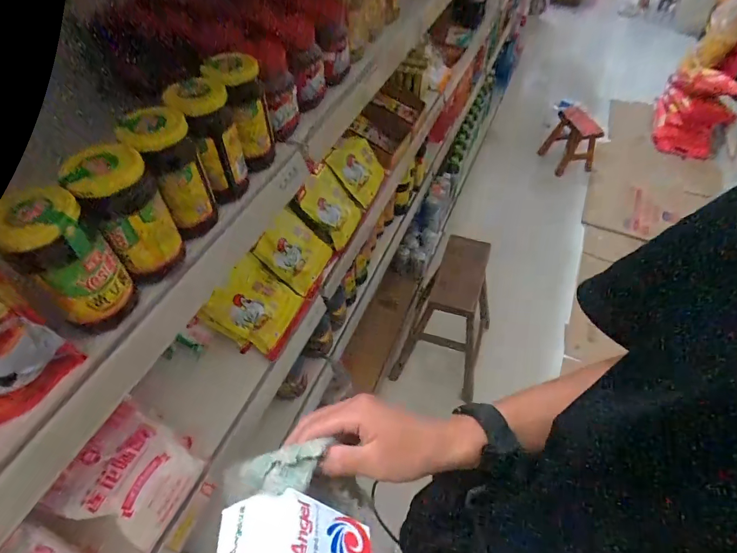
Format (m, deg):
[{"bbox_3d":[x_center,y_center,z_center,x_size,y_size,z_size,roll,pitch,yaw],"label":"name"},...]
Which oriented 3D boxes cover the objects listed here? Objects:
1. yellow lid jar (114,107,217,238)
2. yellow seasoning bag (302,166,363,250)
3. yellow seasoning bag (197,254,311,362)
[{"bbox_3d":[-0.198,-0.103,0.430,0.057,0.112,0.060,0,51,0],"label":"yellow lid jar"},{"bbox_3d":[-0.080,-0.164,0.927,0.044,0.151,0.140,-23,35,38],"label":"yellow seasoning bag"},{"bbox_3d":[-0.203,0.054,0.792,0.165,0.039,0.142,43,48,-21],"label":"yellow seasoning bag"}]

